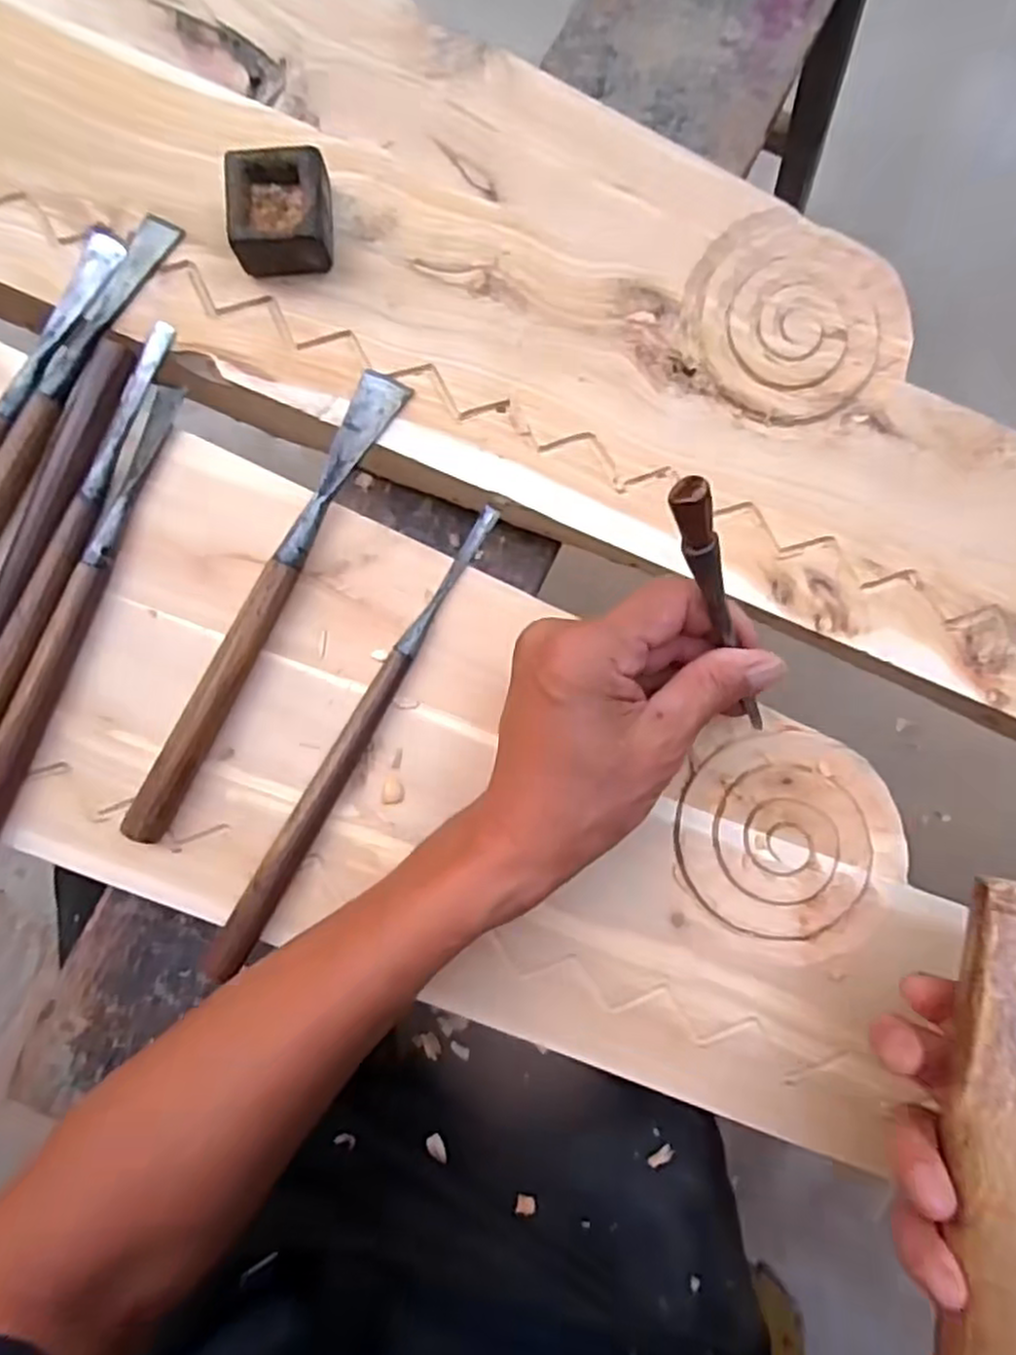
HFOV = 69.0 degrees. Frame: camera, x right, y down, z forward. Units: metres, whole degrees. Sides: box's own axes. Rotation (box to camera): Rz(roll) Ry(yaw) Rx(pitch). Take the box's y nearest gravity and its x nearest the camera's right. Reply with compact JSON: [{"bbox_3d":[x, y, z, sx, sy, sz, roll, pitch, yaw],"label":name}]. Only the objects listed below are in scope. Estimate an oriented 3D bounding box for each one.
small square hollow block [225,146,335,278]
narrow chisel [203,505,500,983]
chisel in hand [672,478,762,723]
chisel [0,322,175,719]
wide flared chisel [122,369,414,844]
[{"bbox_3d":[-0.110,-0.226,0.361,0.045,0.029,0.050,-4,86,0],"label":"small square hollow block"},{"bbox_3d":[-0.072,0.025,0.353,0.014,0.021,0.252,29,87,2],"label":"narrow chisel"},{"bbox_3d":[0.085,-0.023,0.292,0.013,0.136,0.008,-36,45,-2],"label":"chisel in hand"},{"bbox_3d":[-0.220,-0.057,0.361,0.021,0.013,0.251,23,87,2],"label":"chisel"},{"bbox_3d":[-0.115,-0.037,0.358,0.022,0.019,0.249,26,87,2],"label":"wide flared chisel"}]

